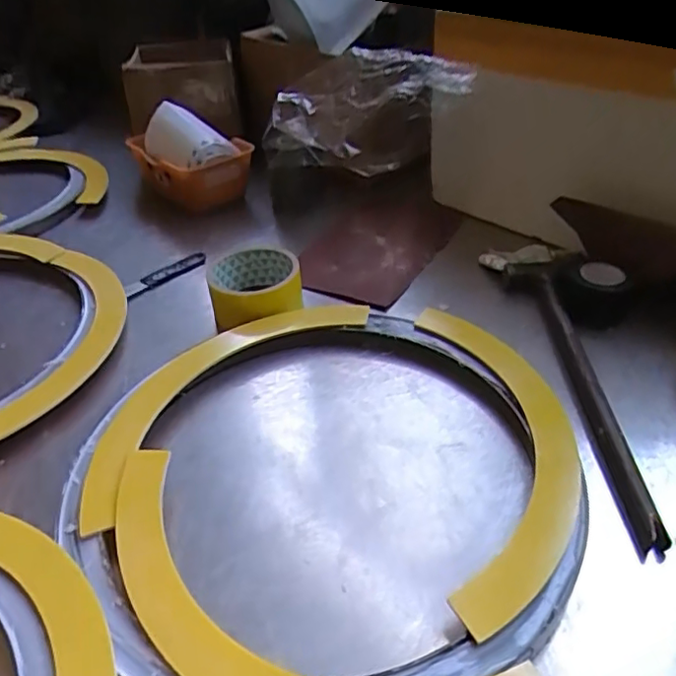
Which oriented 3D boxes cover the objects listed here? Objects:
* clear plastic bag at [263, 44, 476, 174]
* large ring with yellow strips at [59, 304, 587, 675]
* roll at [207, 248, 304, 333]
[{"bbox_3d":[0.026,-0.242,0.659,0.224,0.124,0.097,10,38,14],"label":"clear plastic bag"},{"bbox_3d":[-0.011,0.081,0.414,0.324,0.027,0.340,-1,36,1],"label":"large ring with yellow strips"},{"bbox_3d":[-0.079,-0.047,0.576,0.083,0.042,0.085,-15,37,-14],"label":"roll"}]

